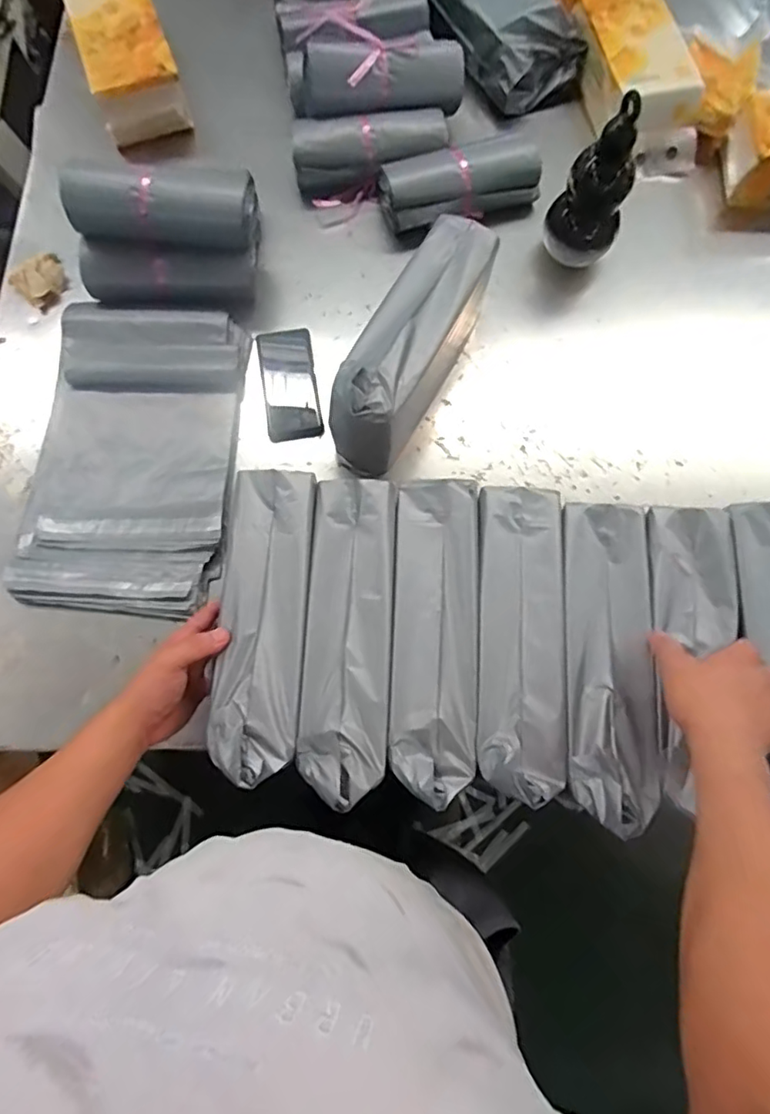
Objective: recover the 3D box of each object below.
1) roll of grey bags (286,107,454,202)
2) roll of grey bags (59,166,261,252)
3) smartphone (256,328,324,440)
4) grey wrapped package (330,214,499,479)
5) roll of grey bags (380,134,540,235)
[{"bbox_3d":[-0.023,-0.628,0.890,0.240,0.070,0.086,-12,74,-4],"label":"roll of grey bags"},{"bbox_3d":[-0.297,-0.478,0.772,0.244,0.076,0.082,3,74,0],"label":"roll of grey bags"},{"bbox_3d":[-0.134,-0.245,0.813,0.074,0.011,0.178,-9,74,-3],"label":"smartphone"},{"bbox_3d":[0.034,-0.267,0.745,0.096,0.156,0.339,27,75,7],"label":"grey wrapped package"},{"bbox_3d":[0.112,-0.567,0.870,0.237,0.065,0.098,-16,75,-5],"label":"roll of grey bags"}]

